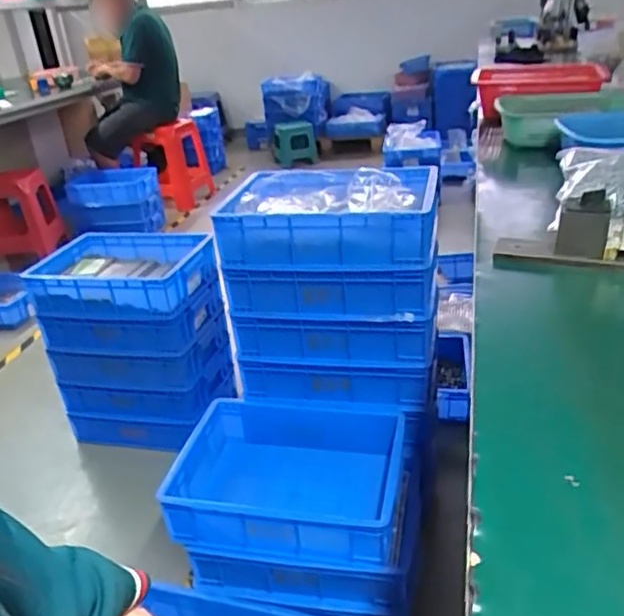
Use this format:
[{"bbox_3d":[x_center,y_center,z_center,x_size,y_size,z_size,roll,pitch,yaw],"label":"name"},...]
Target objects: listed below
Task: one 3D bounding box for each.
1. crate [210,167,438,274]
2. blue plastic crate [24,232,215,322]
[{"bbox_3d":[0.043,-0.186,1.243,0.393,0.129,0.297,0,26,14],"label":"crate"},{"bbox_3d":[-0.483,-0.082,1.579,0.435,0.119,0.294,-1,26,13],"label":"blue plastic crate"}]

